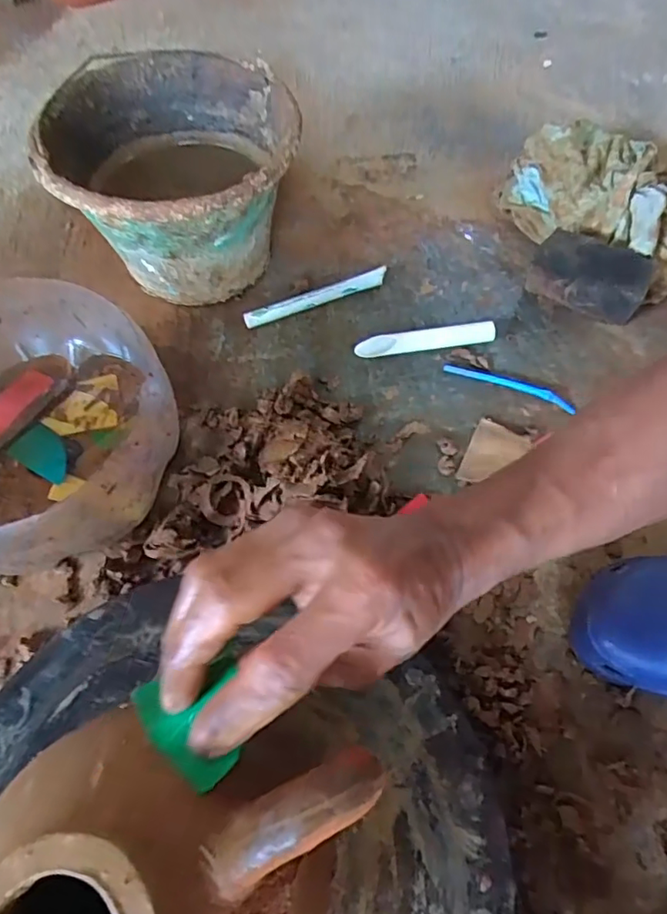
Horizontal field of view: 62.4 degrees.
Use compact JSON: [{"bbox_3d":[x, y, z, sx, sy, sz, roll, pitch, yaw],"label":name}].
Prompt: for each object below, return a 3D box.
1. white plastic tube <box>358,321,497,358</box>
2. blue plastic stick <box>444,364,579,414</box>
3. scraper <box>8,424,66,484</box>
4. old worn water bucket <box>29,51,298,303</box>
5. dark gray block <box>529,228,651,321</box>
[{"bbox_3d":[0.101,-0.131,0.606,0.150,0.024,0.020,-6,62,-3],"label":"white plastic tube"},{"bbox_3d":[0.184,-0.076,0.576,0.137,0.007,0.018,21,64,11],"label":"blue plastic stick"},{"bbox_3d":[-0.273,-0.004,0.523,0.067,0.004,0.039,29,65,14],"label":"scraper"},{"bbox_3d":[-0.167,-0.290,0.612,0.247,0.168,0.254,0,62,0],"label":"old worn water bucket"},{"bbox_3d":[0.289,-0.204,0.625,0.119,0.057,0.065,29,65,14],"label":"dark gray block"}]

